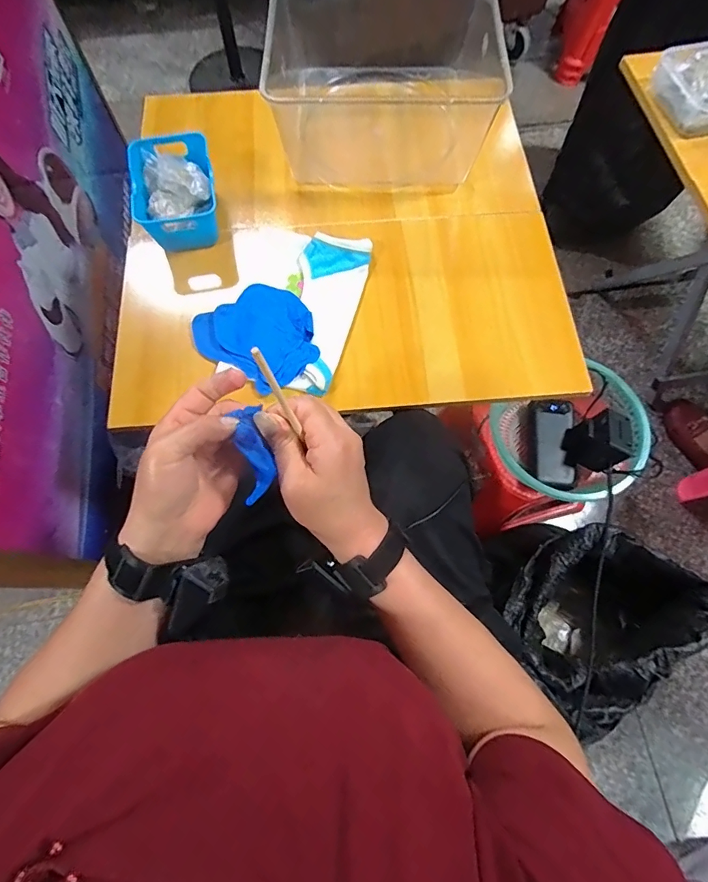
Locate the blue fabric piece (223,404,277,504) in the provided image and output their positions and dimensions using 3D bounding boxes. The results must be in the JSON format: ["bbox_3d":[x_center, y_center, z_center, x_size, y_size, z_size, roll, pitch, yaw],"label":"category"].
[{"bbox_3d":[-0.075,0.010,0.342,0.025,0.011,0.070,-13,91,-4],"label":"blue fabric piece"}]

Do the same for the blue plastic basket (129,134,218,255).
[{"bbox_3d":[-0.242,-0.339,0.617,0.108,0.074,0.147,-14,71,-5],"label":"blue plastic basket"}]

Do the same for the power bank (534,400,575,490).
[{"bbox_3d":[0.338,0.003,0.754,0.065,0.020,0.149,6,71,2],"label":"power bank"}]

